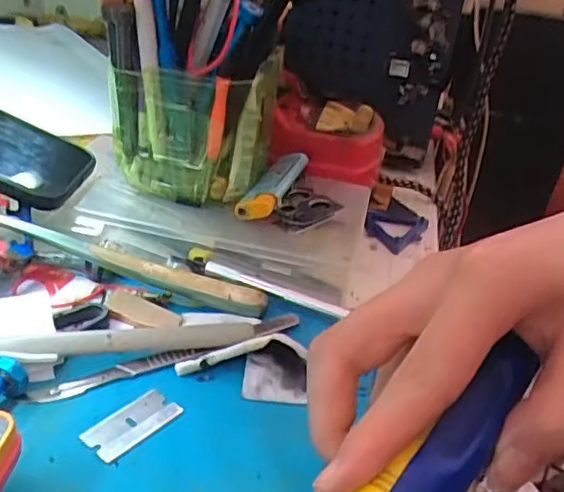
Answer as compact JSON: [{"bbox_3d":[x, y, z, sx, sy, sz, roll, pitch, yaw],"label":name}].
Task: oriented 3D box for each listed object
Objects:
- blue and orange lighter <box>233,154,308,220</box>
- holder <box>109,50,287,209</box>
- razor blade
[{"bbox_3d":[-0.005,-0.038,0.375,0.021,0.017,0.079,15,32,13],"label":"blue and orange lighter"},{"bbox_3d":[-0.049,-0.072,0.362,0.084,0.076,0.064,9,31,2],"label":"holder"},{"bbox_3d":[-0.061,0.071,0.246,0.019,0.004,0.038,29,37,31],"label":"razor blade"}]

